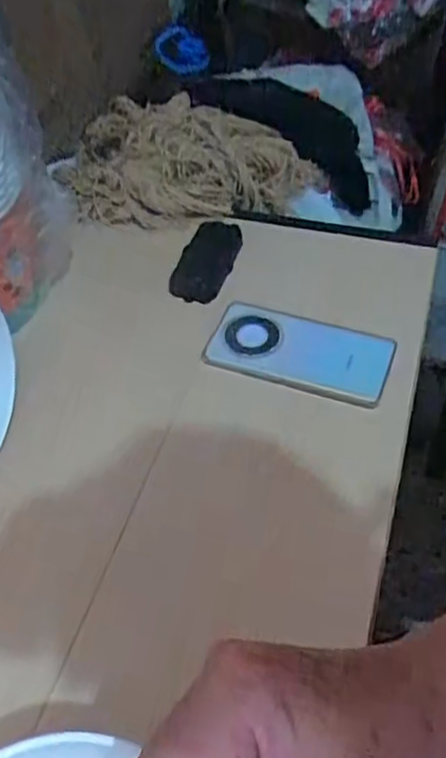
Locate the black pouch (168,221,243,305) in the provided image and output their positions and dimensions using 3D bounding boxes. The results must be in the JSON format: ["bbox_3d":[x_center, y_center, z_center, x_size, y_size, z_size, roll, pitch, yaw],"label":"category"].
[{"bbox_3d":[-0.015,-0.133,0.694,0.055,0.021,0.114,7,53,10],"label":"black pouch"}]

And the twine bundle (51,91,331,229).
[{"bbox_3d":[-0.045,-0.246,0.779,0.308,0.094,0.169,1,52,6],"label":"twine bundle"}]

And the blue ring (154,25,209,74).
[{"bbox_3d":[-0.085,-0.673,1.359,0.111,0.097,0.026,5,52,8],"label":"blue ring"}]

